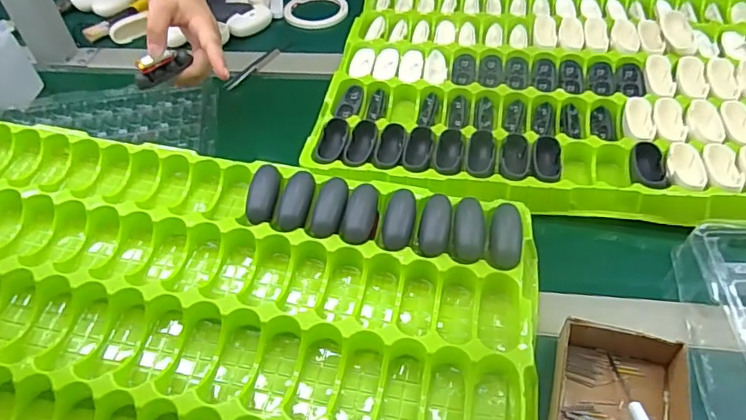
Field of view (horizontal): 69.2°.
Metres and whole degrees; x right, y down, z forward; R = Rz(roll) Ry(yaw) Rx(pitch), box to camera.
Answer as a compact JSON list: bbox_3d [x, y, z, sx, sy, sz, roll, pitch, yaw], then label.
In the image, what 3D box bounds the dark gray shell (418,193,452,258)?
[{"bbox_3d":[0.054,0.010,0.465,0.027,0.015,0.065,4,48,8],"label":"dark gray shell"}]

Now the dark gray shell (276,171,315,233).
[{"bbox_3d":[-0.068,-0.011,0.476,0.022,0.020,0.061,9,60,13],"label":"dark gray shell"}]

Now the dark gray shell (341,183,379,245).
[{"bbox_3d":[-0.011,0.003,0.473,0.028,0.022,0.062,3,48,7],"label":"dark gray shell"}]

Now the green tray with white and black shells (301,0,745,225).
[{"bbox_3d":[0.246,-0.145,0.617,0.579,0.042,0.404,6,49,10],"label":"green tray with white and black shells"}]

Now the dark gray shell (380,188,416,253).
[{"bbox_3d":[0.023,0.006,0.466,0.024,0.021,0.061,6,49,9],"label":"dark gray shell"}]

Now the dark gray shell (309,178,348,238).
[{"bbox_3d":[-0.037,-0.004,0.470,0.025,0.016,0.060,9,60,13],"label":"dark gray shell"}]

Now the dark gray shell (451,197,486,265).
[{"bbox_3d":[0.082,0.014,0.459,0.026,0.015,0.064,5,49,8],"label":"dark gray shell"}]

